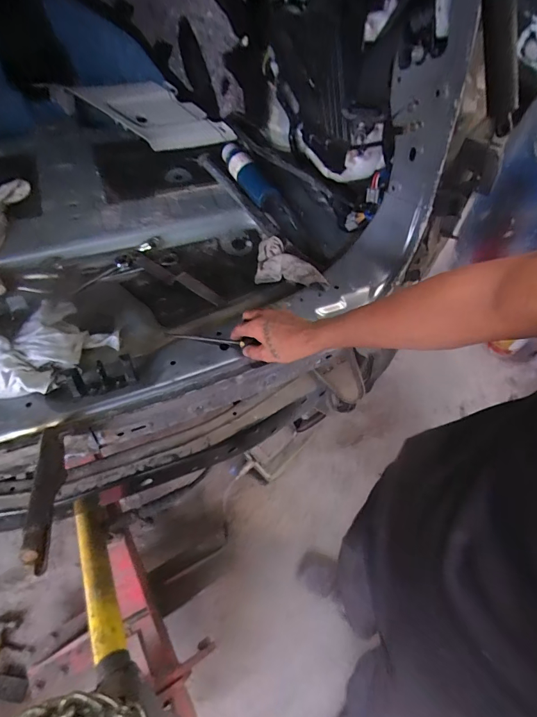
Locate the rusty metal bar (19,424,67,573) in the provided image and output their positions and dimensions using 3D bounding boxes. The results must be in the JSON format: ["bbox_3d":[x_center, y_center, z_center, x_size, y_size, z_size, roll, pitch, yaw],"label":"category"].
[{"bbox_3d":[-0.263,0.146,0.450,0.027,0.033,0.231,-19,31,-14],"label":"rusty metal bar"}]

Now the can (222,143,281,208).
[{"bbox_3d":[-0.049,-0.458,0.946,0.065,0.059,0.232,-23,61,-17],"label":"can"}]

